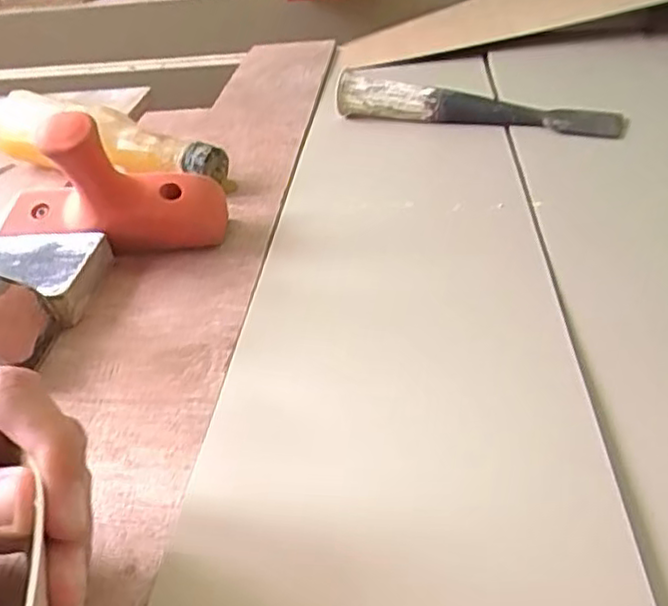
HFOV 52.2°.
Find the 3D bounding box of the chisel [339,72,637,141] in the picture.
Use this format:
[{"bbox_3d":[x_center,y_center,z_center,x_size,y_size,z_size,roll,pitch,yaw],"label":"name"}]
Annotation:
[{"bbox_3d":[0.103,-0.149,0.505,0.211,0.035,0.031,12,39,24],"label":"chisel"}]

